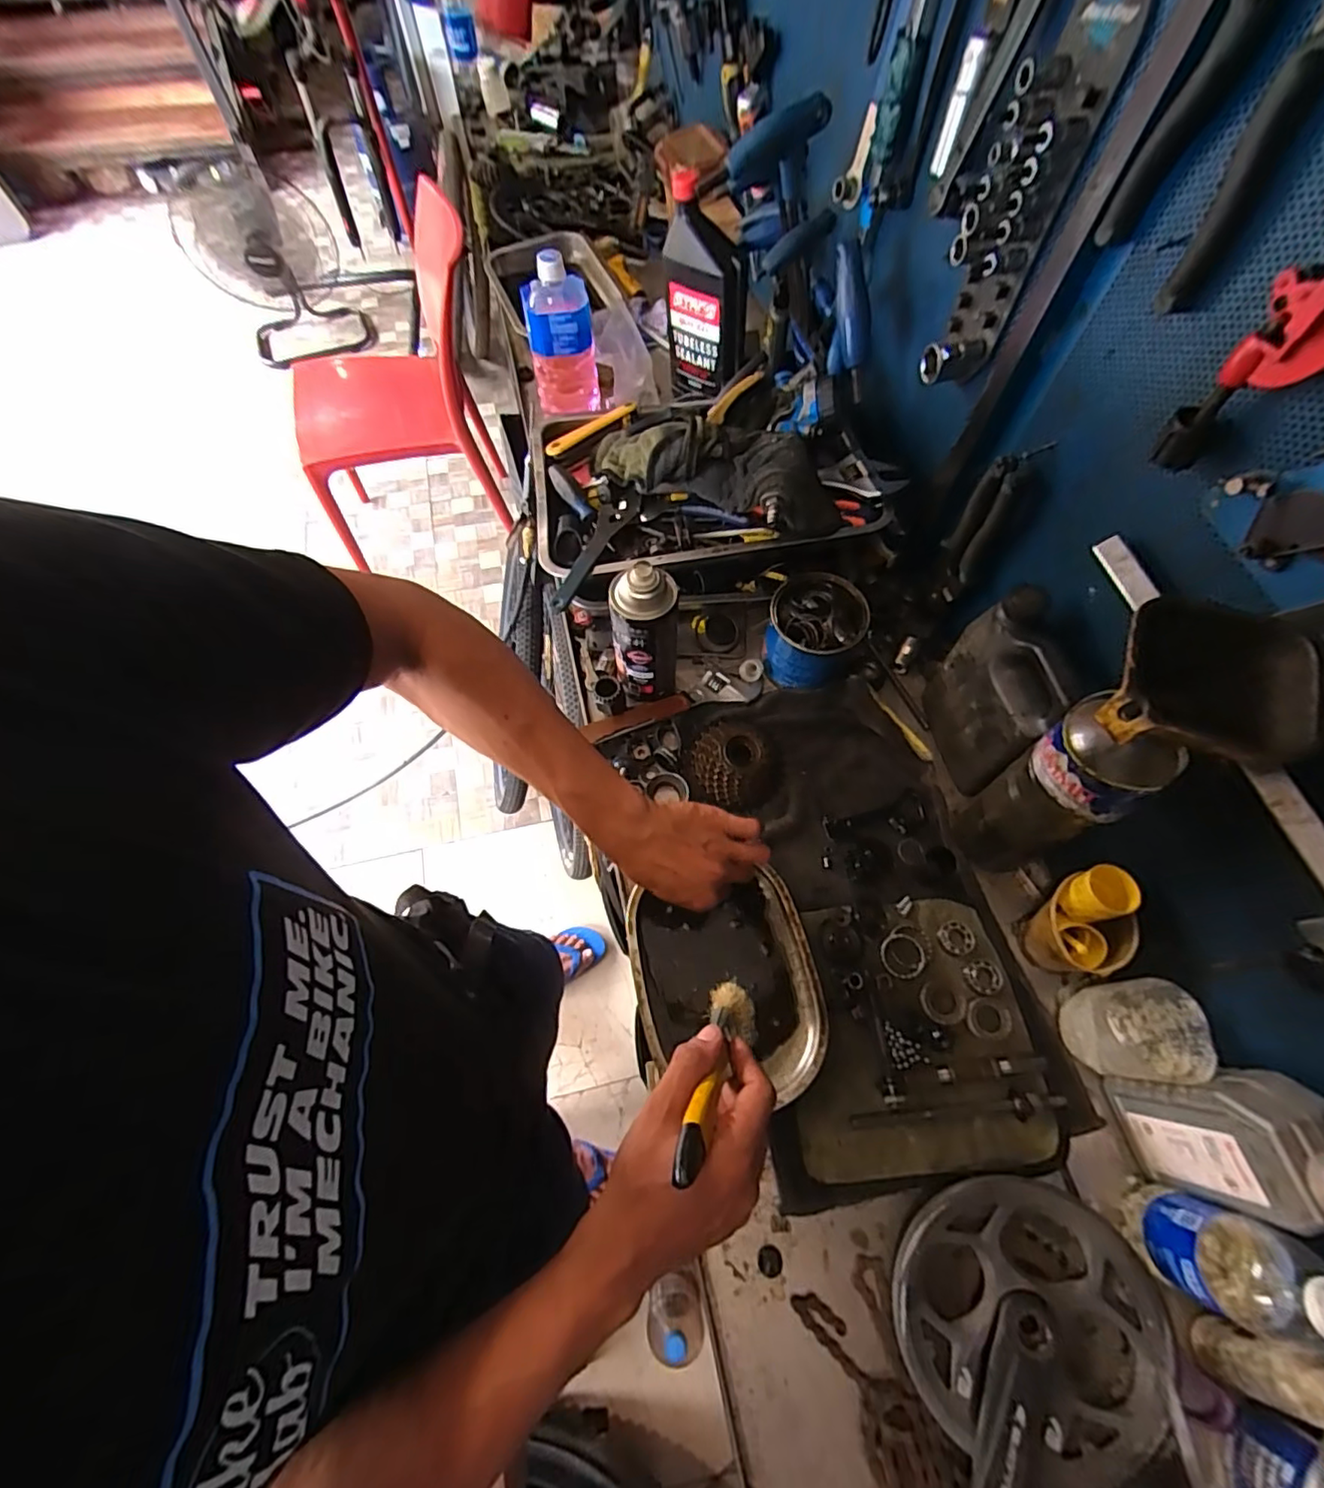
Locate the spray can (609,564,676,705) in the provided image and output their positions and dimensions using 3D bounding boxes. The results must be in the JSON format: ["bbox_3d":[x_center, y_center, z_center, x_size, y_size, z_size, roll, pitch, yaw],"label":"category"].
[{"bbox_3d":[-0.016,-0.109,0.610,0.062,0.186,0.055,2,64,1],"label":"spray can"}]

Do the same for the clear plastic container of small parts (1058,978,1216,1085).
[{"bbox_3d":[0.378,0.233,0.491,0.064,0.086,0.071,-5,64,-2],"label":"clear plastic container of small parts"}]

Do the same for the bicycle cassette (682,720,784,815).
[{"bbox_3d":[0.079,0.014,0.632,0.100,0.030,0.104,0,64,0],"label":"bicycle cassette"}]

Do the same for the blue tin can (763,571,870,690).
[{"bbox_3d":[0.165,-0.123,0.661,0.096,0.086,0.094,0,64,0],"label":"blue tin can"}]

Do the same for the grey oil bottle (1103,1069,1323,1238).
[{"bbox_3d":[0.405,0.279,0.422,0.050,0.167,0.081,-8,64,-4],"label":"grey oil bottle"}]

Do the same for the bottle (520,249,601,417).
[{"bbox_3d":[-0.128,-0.513,0.768,0.082,0.167,0.075,-12,65,-6],"label":"bottle"}]

